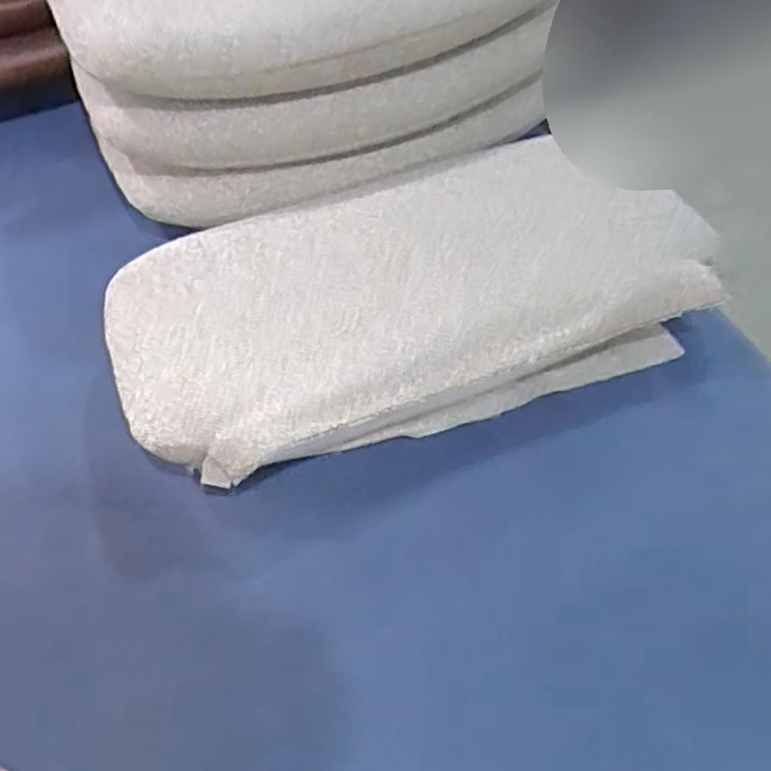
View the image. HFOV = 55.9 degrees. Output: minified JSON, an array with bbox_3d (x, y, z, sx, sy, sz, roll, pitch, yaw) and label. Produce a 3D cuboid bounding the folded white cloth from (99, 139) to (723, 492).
[{"bbox_3d":[0.015,-0.071,0.556,0.433,0.075,0.224,-19,53,-11],"label":"folded white cloth"}]

